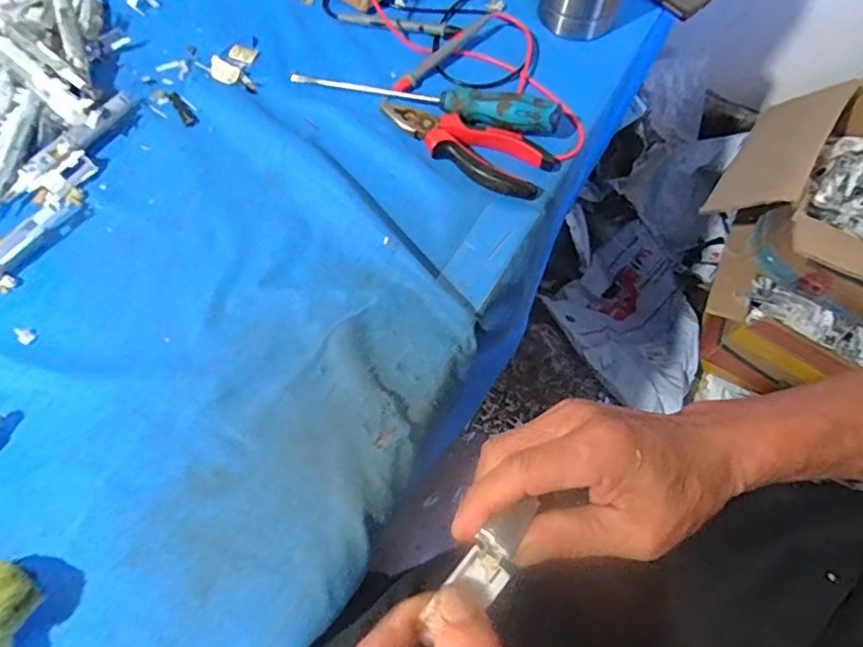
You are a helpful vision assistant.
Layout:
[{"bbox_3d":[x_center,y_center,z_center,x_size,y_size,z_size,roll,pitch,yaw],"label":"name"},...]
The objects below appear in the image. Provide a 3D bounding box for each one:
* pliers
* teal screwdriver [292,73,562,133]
[{"bbox_3d":[0.033,-0.162,0.475,0.153,0.018,0.061,32,69,12],"label":"pliers"},{"bbox_3d":[-0.008,-0.209,0.487,0.246,0.033,0.026,17,67,5],"label":"teal screwdriver"}]

